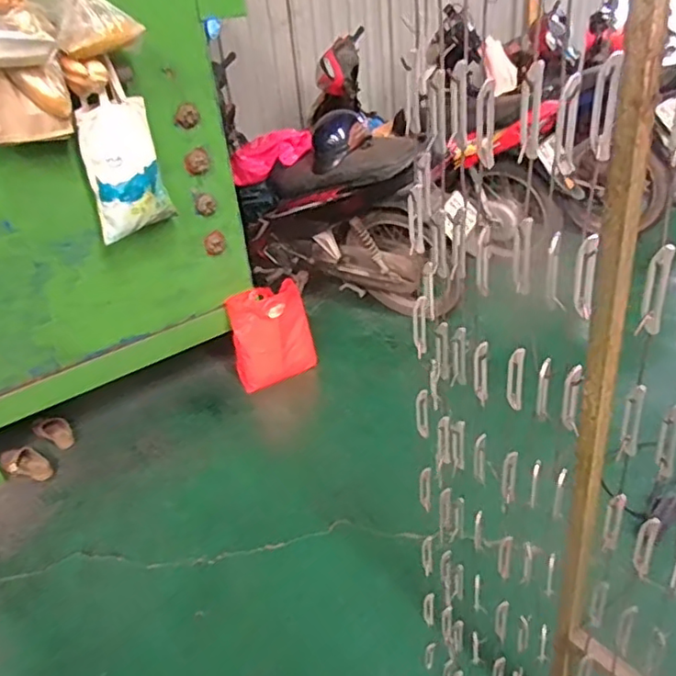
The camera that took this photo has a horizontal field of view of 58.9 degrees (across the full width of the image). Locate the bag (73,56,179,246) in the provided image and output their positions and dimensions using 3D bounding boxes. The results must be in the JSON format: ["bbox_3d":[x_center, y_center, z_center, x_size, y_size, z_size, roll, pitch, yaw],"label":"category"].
[{"bbox_3d":[-0.633,-0.548,1.745,0.242,0.481,0.115,-27,30,-31],"label":"bag"}]

